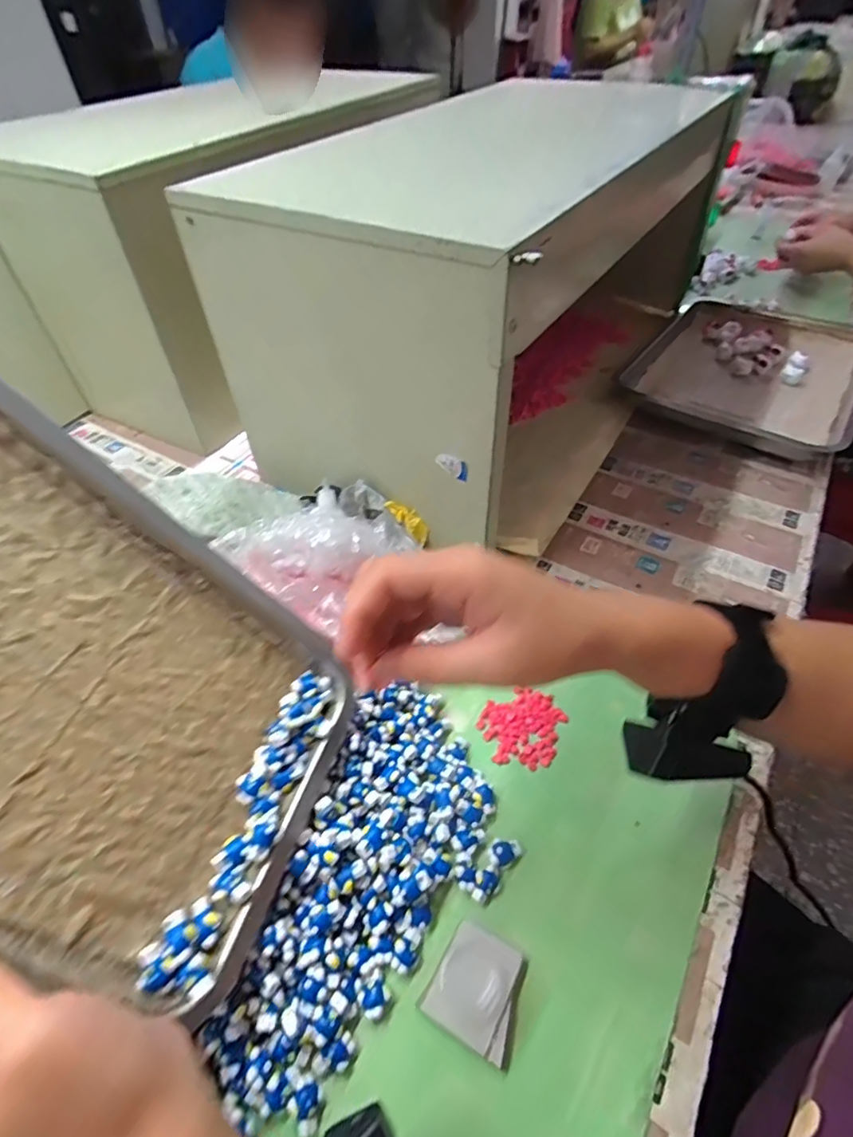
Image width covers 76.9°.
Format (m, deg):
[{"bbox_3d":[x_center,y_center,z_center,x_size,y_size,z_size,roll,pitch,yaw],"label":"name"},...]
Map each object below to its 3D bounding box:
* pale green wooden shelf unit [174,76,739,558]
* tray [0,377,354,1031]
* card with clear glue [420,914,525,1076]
[{"bbox_3d":[0.101,-0.315,0.602,0.315,0.263,0.576,24,55,22],"label":"pale green wooden shelf unit"},{"bbox_3d":[-0.176,0.053,0.251,0.023,0.306,0.199,-18,39,41],"label":"tray"},{"bbox_3d":[0.029,0.228,0.294,0.048,0.016,0.050,23,54,21],"label":"card with clear glue"}]

